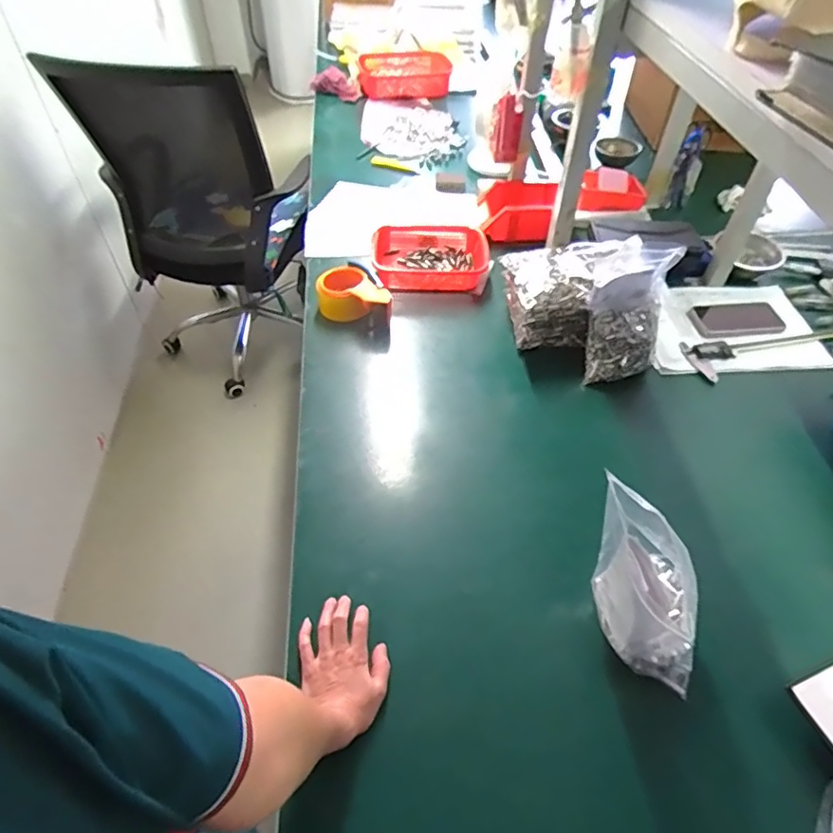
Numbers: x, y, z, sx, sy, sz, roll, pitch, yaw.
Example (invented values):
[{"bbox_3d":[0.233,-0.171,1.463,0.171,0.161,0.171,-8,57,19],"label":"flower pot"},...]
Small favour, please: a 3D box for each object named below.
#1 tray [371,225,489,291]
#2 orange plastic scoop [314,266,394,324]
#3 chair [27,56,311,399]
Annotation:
[{"bbox_3d":[0.027,-0.309,1.101,0.222,0.045,0.165,-2,49,-3],"label":"tray"},{"bbox_3d":[-0.107,-0.212,0.991,0.136,0.063,0.084,8,50,6],"label":"orange plastic scoop"},{"bbox_3d":[-0.592,-0.581,1.674,0.539,0.944,0.583,-7,50,-7],"label":"chair"}]

